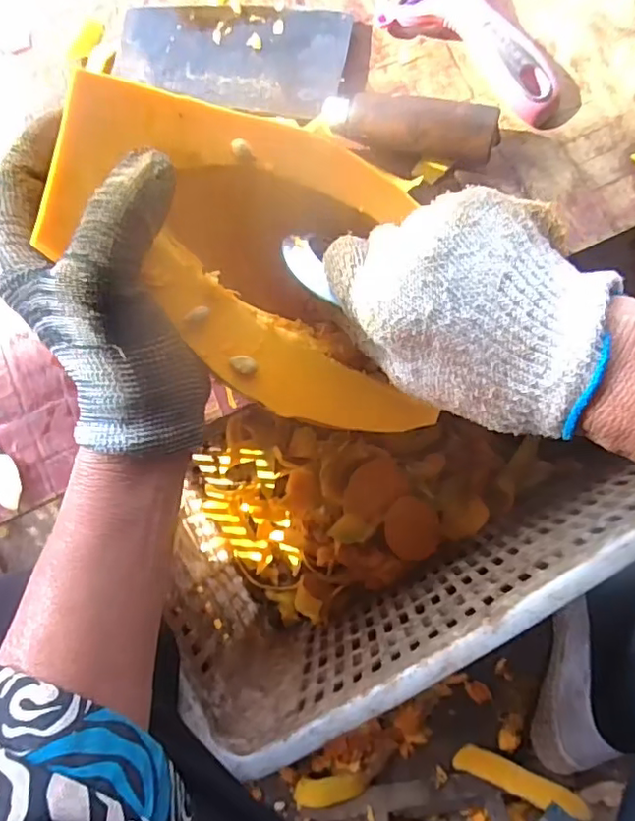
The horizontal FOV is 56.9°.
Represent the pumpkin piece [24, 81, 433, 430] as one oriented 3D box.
[{"bbox_3d":[-0.029,-0.062,0.284,0.189,0.070,0.133,4,92,-28],"label":"pumpkin piece"}]

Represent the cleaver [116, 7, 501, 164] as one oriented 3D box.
[{"bbox_3d":[-0.009,-0.214,0.357,0.246,0.035,0.076,20,87,4],"label":"cleaver"}]

